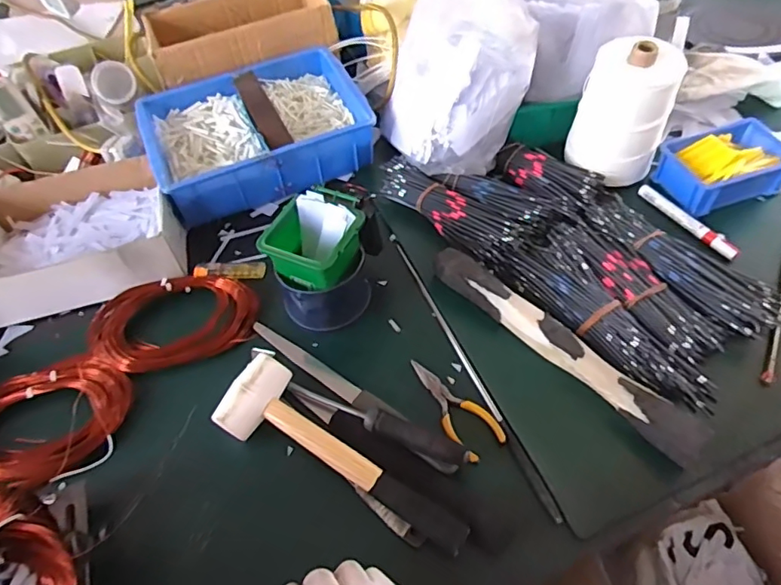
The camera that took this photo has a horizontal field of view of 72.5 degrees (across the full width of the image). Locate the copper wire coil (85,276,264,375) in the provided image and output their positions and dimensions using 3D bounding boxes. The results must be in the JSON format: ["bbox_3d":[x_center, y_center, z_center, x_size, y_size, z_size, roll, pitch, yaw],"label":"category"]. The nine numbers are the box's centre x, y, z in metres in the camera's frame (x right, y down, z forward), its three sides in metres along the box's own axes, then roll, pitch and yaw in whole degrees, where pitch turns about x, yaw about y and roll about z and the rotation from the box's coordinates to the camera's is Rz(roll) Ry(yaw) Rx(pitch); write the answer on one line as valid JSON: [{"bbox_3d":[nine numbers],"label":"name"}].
[{"bbox_3d":[-0.249,0.028,0.614,0.186,0.042,0.114,-5,52,1],"label":"copper wire coil"}]

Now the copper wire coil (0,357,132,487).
[{"bbox_3d":[-0.362,0.128,0.555,0.168,0.034,0.133,0,64,8],"label":"copper wire coil"}]

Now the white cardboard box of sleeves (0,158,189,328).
[{"bbox_3d":[-0.396,-0.077,0.680,0.243,0.070,0.190,-16,53,-8],"label":"white cardboard box of sleeves"}]

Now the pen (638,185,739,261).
[{"bbox_3d":[0.365,-0.089,0.658,0.017,0.014,0.139,-27,55,-16],"label":"pen"}]

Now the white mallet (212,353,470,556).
[{"bbox_3d":[-0.042,0.140,0.486,0.253,0.037,0.074,22,57,20],"label":"white mallet"}]

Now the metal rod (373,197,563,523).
[{"bbox_3d":[0.064,0.044,0.585,0.012,0.011,0.426,-20,53,-11],"label":"metal rod"}]

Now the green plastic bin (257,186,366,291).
[{"bbox_3d":[-0.075,-0.057,0.559,0.087,0.053,0.102,23,58,21],"label":"green plastic bin"}]

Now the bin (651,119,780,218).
[{"bbox_3d":[0.425,-0.166,0.684,0.154,0.051,0.109,-17,53,-9],"label":"bin"}]

